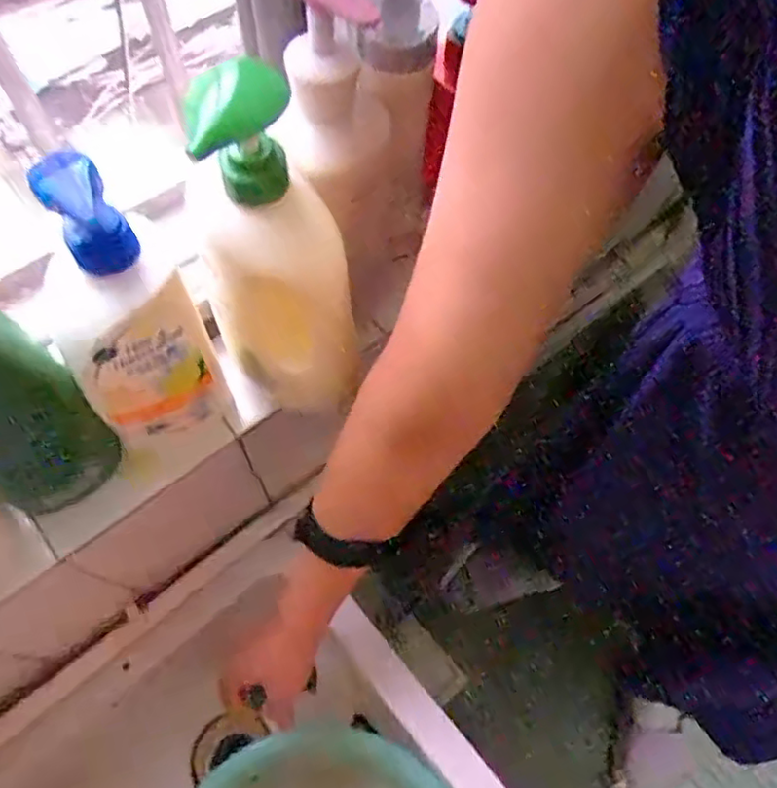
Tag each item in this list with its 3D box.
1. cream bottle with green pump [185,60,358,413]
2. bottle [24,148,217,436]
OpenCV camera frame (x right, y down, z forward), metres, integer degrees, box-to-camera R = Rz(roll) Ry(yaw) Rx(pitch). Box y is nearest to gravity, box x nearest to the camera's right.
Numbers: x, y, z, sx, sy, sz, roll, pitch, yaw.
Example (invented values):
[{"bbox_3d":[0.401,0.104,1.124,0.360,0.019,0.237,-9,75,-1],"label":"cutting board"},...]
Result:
[{"bbox_3d":[-0.062,-0.075,0.386,0.077,0.227,0.072,-1,65,-3],"label":"cream bottle with green pump"},{"bbox_3d":[-0.163,-0.045,0.392,0.079,0.216,0.053,-28,59,-15],"label":"bottle"}]

